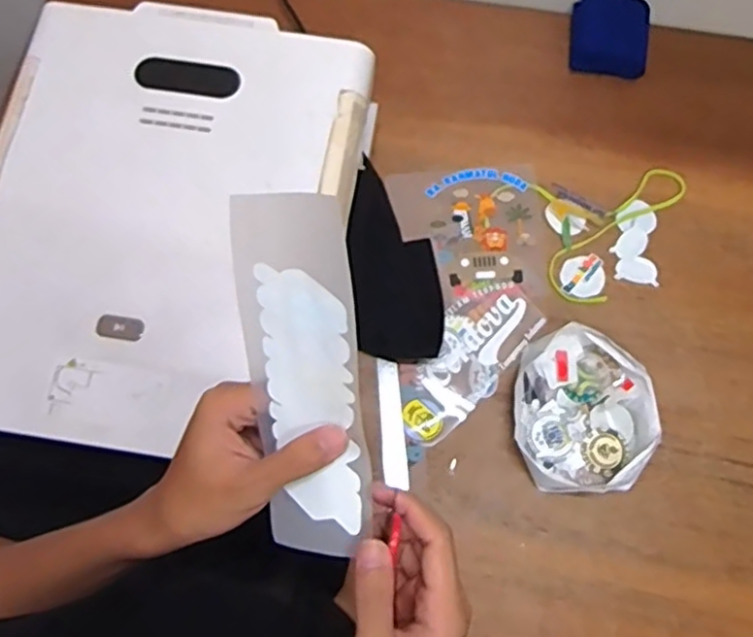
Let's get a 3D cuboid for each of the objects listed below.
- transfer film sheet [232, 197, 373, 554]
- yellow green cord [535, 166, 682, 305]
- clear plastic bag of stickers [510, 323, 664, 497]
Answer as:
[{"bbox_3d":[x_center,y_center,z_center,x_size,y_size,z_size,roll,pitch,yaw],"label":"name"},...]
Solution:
[{"bbox_3d":[-0.036,0.033,0.338,0.062,0.009,0.191,-2,103,14],"label":"transfer film sheet"},{"bbox_3d":[0.331,-0.113,0.885,0.210,0.004,0.183,-7,74,-2],"label":"yellow green cord"},{"bbox_3d":[0.253,0.110,0.800,0.158,0.041,0.194,-1,74,0],"label":"clear plastic bag of stickers"}]

